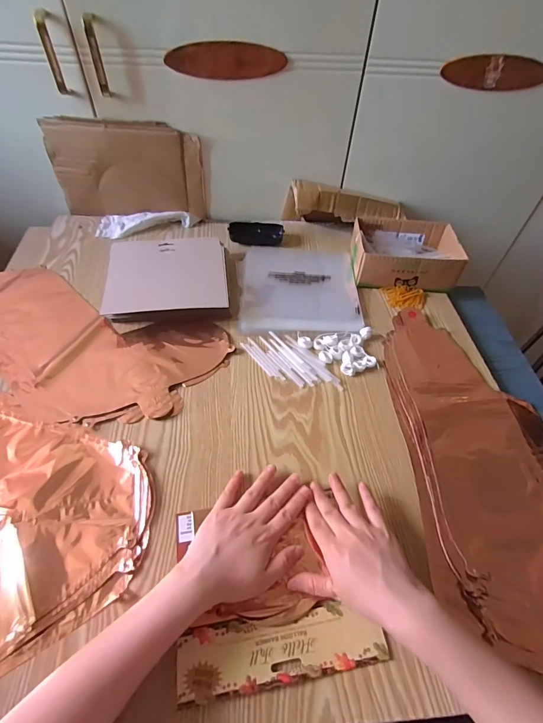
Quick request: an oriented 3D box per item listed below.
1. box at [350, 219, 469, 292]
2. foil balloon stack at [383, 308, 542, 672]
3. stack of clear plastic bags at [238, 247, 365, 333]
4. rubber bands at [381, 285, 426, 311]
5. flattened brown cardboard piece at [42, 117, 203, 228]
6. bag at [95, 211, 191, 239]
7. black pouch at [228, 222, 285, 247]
[{"bbox_3d":[0.244,-0.202,0.682,0.177,0.063,0.141,2,51,-2],"label":"box"},{"bbox_3d":[0.280,0.114,0.471,0.209,0.017,0.462,2,51,-1],"label":"foil balloon stack"},{"bbox_3d":[0.051,-0.137,0.657,0.202,0.010,0.219,1,51,-2],"label":"stack of clear plastic bags"},{"bbox_3d":[0.242,-0.113,0.648,0.076,0.012,0.051,1,51,-3],"label":"rubber bands"},{"bbox_3d":[-0.273,-0.363,0.708,0.273,0.179,0.028,2,51,-1],"label":"flattened brown cardboard piece"},{"bbox_3d":[-0.258,-0.279,0.739,0.177,0.027,0.066,-1,51,-4],"label":"bag"},{"bbox_3d":[-0.030,-0.261,0.741,0.108,0.022,0.048,-3,51,-6],"label":"black pouch"}]

